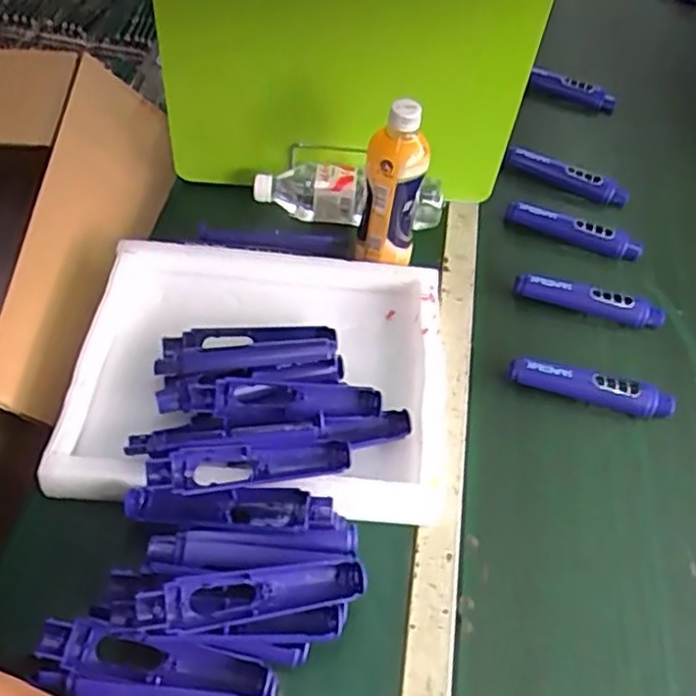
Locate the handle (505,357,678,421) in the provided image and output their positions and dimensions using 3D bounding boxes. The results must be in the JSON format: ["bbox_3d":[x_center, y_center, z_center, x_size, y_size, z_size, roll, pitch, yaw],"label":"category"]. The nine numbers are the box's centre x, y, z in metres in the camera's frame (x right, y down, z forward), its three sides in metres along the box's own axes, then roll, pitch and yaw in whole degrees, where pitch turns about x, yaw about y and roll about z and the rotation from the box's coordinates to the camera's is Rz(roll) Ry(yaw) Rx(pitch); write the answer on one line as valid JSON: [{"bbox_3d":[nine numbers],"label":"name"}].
[{"bbox_3d":[0.257,0.038,0.745,0.169,0.028,0.032,16,52,7],"label":"handle"}]

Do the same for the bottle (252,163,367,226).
[{"bbox_3d":[-0.049,-0.194,0.871,0.161,0.056,0.054,12,52,4],"label":"bottle"}]

